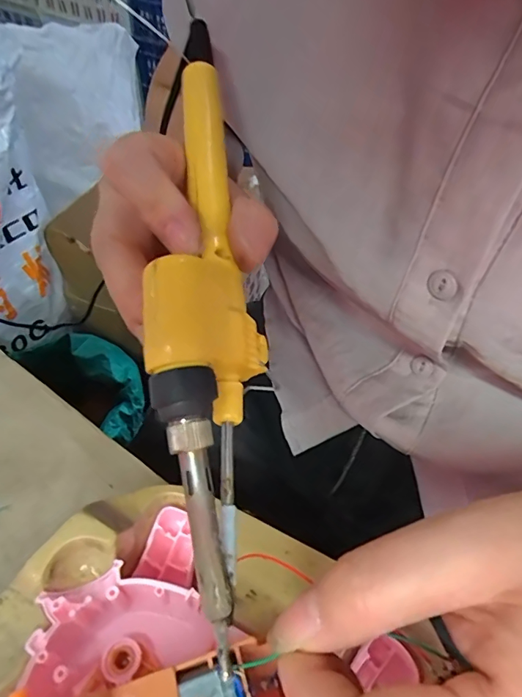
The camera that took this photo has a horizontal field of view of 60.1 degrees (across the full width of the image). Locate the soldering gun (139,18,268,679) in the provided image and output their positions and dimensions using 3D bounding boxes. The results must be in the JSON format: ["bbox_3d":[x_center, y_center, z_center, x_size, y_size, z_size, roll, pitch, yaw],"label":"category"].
[{"bbox_3d":[-0.020,-0.033,0.154,0.034,0.028,0.230,-3,66,-1],"label":"soldering gun"}]

